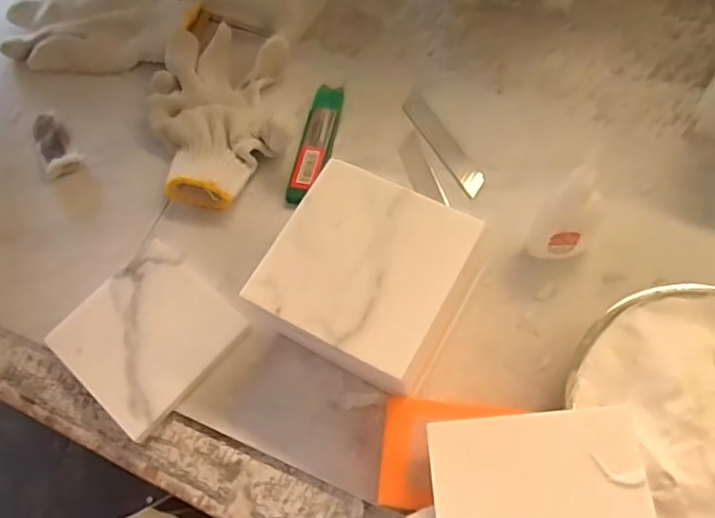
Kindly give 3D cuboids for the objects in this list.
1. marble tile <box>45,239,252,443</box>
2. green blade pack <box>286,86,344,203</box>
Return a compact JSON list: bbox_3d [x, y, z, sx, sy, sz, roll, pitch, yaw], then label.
[{"bbox_3d":[-0.139,0.049,0.407,0.100,0.007,0.099,38,70,20],"label":"marble tile"},{"bbox_3d":[-0.030,-0.090,0.467,0.024,0.013,0.107,10,63,9],"label":"green blade pack"}]

